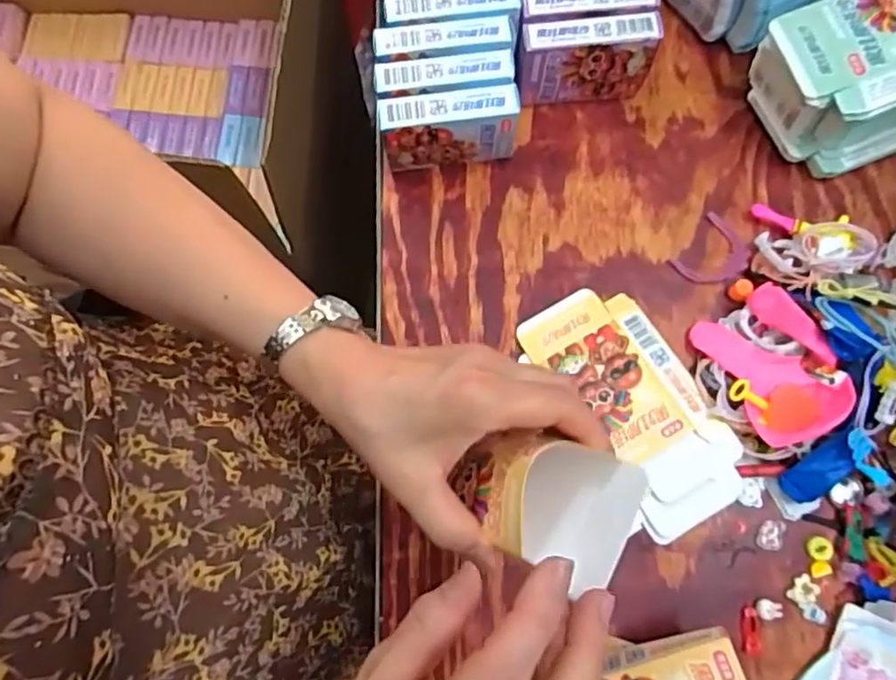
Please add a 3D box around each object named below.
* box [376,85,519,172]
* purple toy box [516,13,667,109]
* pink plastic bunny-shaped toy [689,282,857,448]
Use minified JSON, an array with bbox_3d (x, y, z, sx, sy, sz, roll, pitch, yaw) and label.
[{"bbox_3d":[0.001,-0.143,0.439,0.090,0.068,0.022,-5,77,0],"label":"box"},{"bbox_3d":[0.097,-0.197,0.449,0.092,0.067,0.024,-6,77,-1],"label":"purple toy box"},{"bbox_3d":[0.214,0.017,0.410,0.065,0.012,0.097,-34,73,12],"label":"pink plastic bunny-shaped toy"}]

